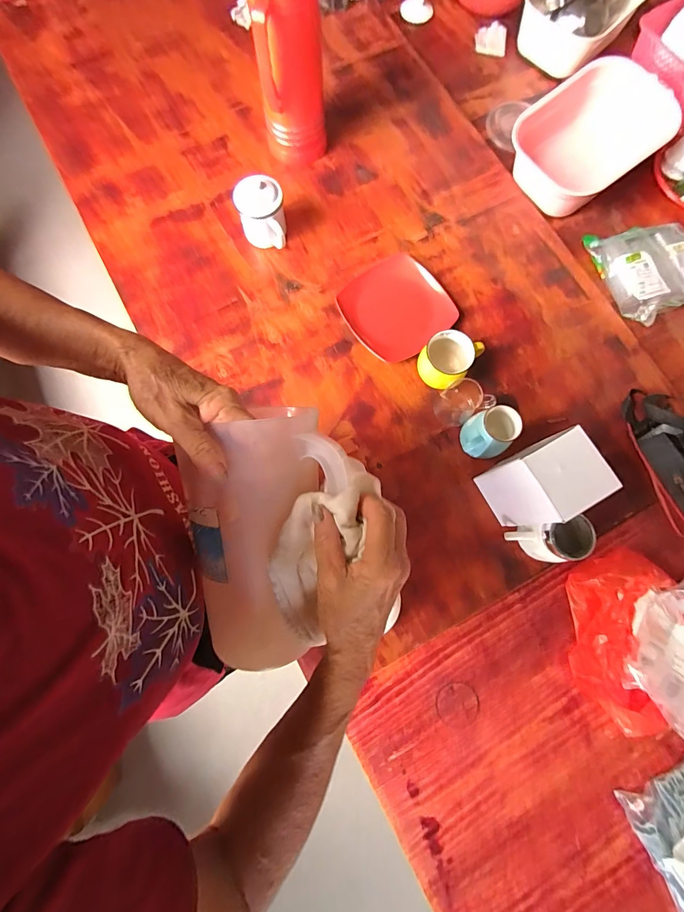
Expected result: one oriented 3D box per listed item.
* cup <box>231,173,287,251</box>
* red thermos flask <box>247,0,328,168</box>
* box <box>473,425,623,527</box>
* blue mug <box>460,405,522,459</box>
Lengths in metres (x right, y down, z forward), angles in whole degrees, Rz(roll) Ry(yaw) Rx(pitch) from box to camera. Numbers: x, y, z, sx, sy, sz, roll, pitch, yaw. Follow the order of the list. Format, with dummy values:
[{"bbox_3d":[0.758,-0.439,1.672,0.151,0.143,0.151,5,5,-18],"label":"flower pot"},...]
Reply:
[{"bbox_3d":[-0.167,-0.503,0.805,0.095,0.110,0.084,-5,76,-2],"label":"cup"},{"bbox_3d":[-0.097,-0.749,0.739,0.122,0.342,0.104,-5,76,-2],"label":"red thermos flask"},{"bbox_3d":[0.316,0.045,0.637,0.110,0.199,0.111,-27,78,-8],"label":"box"},{"bbox_3d":[0.255,-0.041,0.703,0.090,0.104,0.076,-3,78,-1],"label":"blue mug"}]

